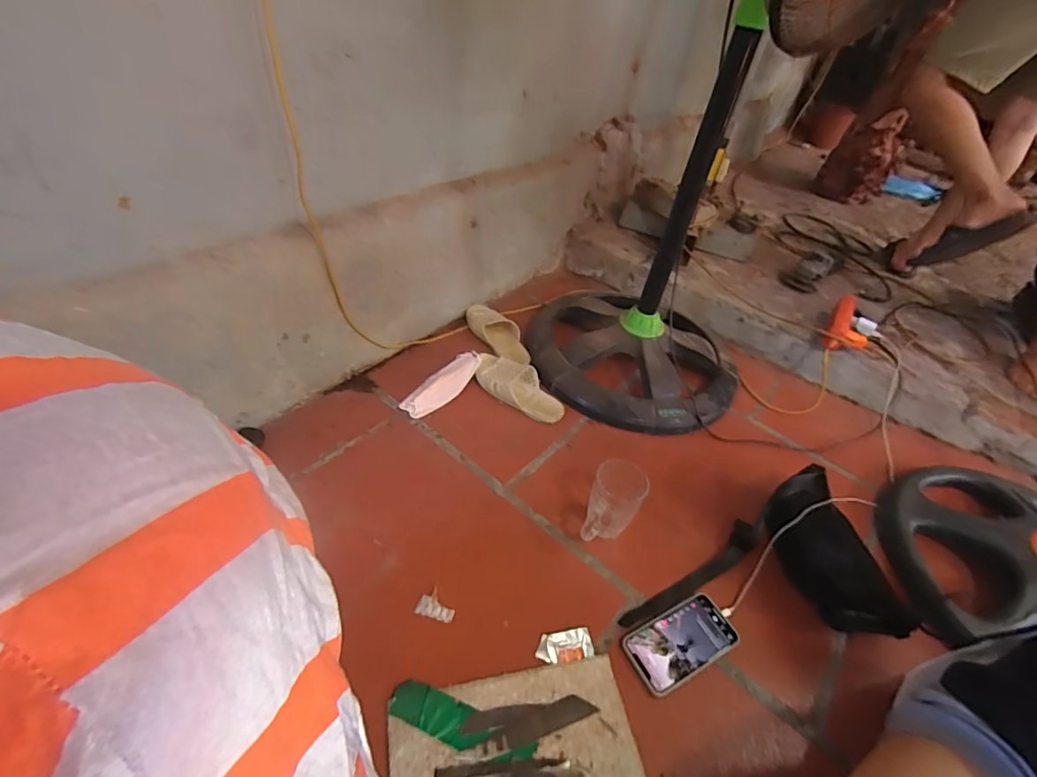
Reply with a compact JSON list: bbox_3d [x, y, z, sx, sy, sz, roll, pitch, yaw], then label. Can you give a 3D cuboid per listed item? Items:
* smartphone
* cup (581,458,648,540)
[{"bbox_3d":[0.221,0.342,0.679,0.156,0.007,0.080,-14,47,-25],"label":"smartphone"},{"bbox_3d":[0.145,0.183,0.771,0.076,0.119,0.088,16,42,7],"label":"cup"}]

